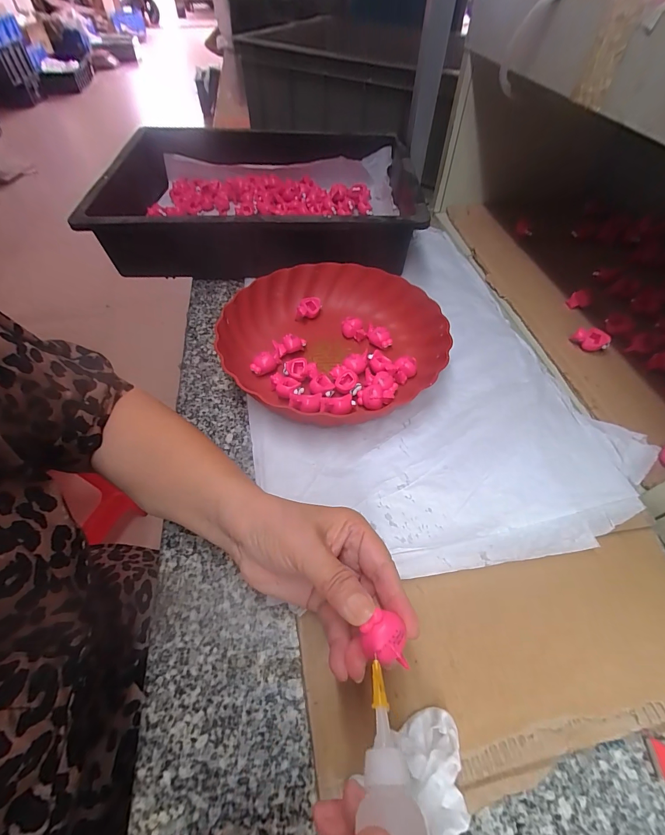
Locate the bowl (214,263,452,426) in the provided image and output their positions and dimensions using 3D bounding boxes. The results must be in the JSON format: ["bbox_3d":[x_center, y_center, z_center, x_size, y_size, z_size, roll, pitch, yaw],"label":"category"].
[{"bbox_3d":[0.003,-0.095,0.416,0.232,0.043,0.228,0,54,0],"label":"bowl"}]

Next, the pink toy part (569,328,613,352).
[{"bbox_3d":[0.306,-0.091,0.427,0.035,0.024,0.019,38,62,23],"label":"pink toy part"}]

